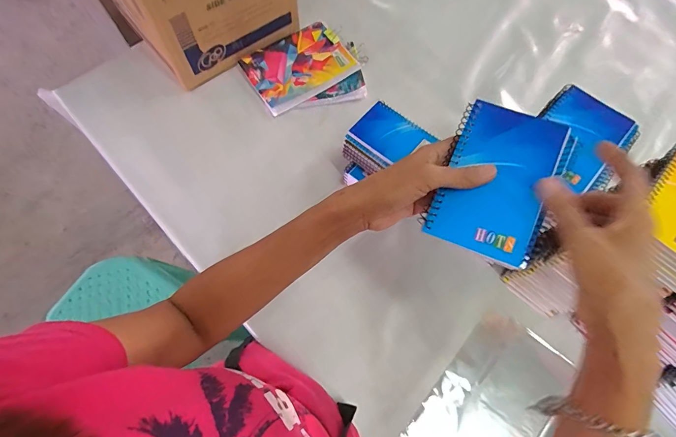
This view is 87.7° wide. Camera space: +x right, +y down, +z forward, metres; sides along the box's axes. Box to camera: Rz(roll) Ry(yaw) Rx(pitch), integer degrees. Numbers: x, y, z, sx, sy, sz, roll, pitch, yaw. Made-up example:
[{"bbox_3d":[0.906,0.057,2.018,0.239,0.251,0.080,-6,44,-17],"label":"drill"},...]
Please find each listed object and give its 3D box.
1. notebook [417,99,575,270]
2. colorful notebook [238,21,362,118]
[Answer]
[{"bbox_3d":[0.136,-0.033,0.301,0.088,0.010,0.130,23,82,19],"label":"notebook"},{"bbox_3d":[-0.079,-0.303,0.695,0.194,0.013,0.145,-32,79,-8],"label":"colorful notebook"}]

